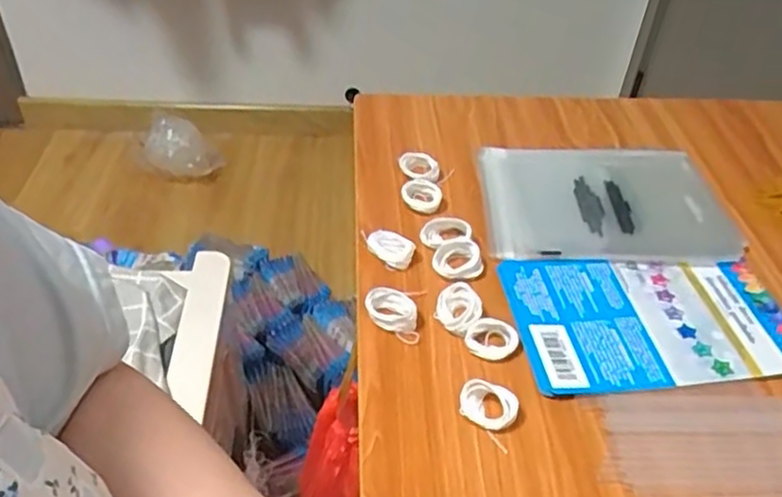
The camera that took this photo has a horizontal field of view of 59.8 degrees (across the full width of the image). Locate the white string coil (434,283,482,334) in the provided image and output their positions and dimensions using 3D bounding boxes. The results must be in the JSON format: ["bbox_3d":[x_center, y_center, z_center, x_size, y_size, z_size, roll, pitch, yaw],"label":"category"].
[{"bbox_3d":[0.045,0.040,0.456,0.030,0.011,0.038,8,42,5],"label":"white string coil"}]

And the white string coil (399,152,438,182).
[{"bbox_3d":[0.025,-0.068,0.575,0.028,0.010,0.041,-28,50,-30],"label":"white string coil"}]

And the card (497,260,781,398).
[{"bbox_3d":[0.177,0.048,0.462,0.185,0.010,0.113,-1,42,-5],"label":"card"}]

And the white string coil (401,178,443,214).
[{"bbox_3d":[0.025,-0.044,0.547,0.032,0.012,0.036,8,42,6],"label":"white string coil"}]

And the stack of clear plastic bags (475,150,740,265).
[{"bbox_3d":[0.171,-0.042,0.559,0.191,0.008,0.151,1,41,-2],"label":"stack of clear plastic bags"}]

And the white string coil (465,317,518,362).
[{"bbox_3d":[0.065,0.057,0.435,0.031,0.010,0.023,19,44,17],"label":"white string coil"}]

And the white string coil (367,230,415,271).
[{"bbox_3d":[0.000,0.000,0.498,0.034,0.015,0.020,26,46,24],"label":"white string coil"}]

